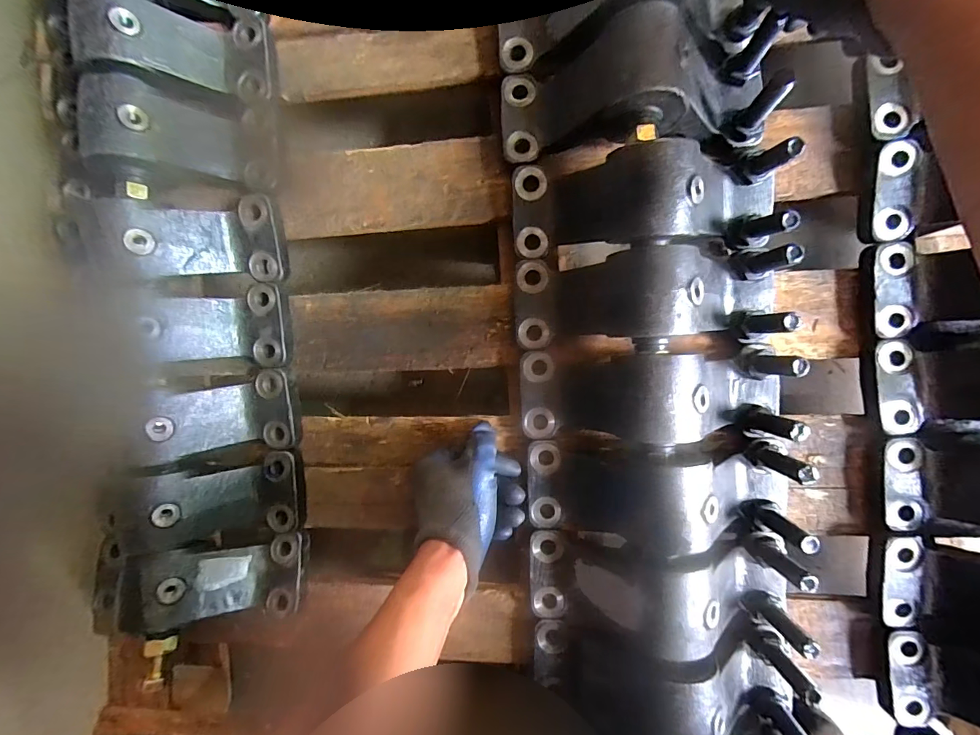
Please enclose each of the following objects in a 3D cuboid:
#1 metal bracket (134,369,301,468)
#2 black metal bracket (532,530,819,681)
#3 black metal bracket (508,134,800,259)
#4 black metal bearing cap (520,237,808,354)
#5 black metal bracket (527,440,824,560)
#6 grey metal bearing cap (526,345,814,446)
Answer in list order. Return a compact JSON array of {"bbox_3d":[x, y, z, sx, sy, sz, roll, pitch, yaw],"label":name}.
[{"bbox_3d":[-0.255,0.045,0.407,0.112,0.077,0.078,-3,92,6],"label":"metal bracket"},{"bbox_3d":[0.149,0.193,0.362,0.224,0.080,0.092,-2,92,6],"label":"black metal bracket"},{"bbox_3d":[0.131,-0.140,0.353,0.223,0.087,0.084,-1,93,6],"label":"black metal bracket"},{"bbox_3d":[0.132,-0.058,0.357,0.219,0.086,0.079,-1,93,6],"label":"black metal bearing cap"},{"bbox_3d":[0.148,0.111,0.354,0.229,0.065,0.085,2,93,6],"label":"black metal bracket"},{"bbox_3d":[0.137,0.024,0.361,0.217,0.088,0.074,-2,92,6],"label":"grey metal bearing cap"}]

